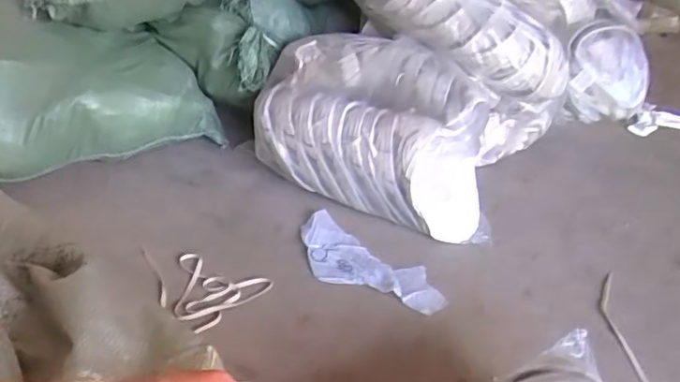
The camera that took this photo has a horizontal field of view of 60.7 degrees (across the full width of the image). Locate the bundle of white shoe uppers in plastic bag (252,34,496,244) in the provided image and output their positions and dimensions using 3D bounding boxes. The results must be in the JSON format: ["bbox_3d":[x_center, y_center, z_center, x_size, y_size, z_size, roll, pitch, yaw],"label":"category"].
[{"bbox_3d":[0.061,-0.108,1.099,0.487,0.297,0.182,19,38,24],"label":"bundle of white shoe uppers in plastic bag"}]

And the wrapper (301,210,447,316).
[{"bbox_3d":[0.041,0.126,0.988,0.304,0.022,0.125,23,39,29],"label":"wrapper"}]

